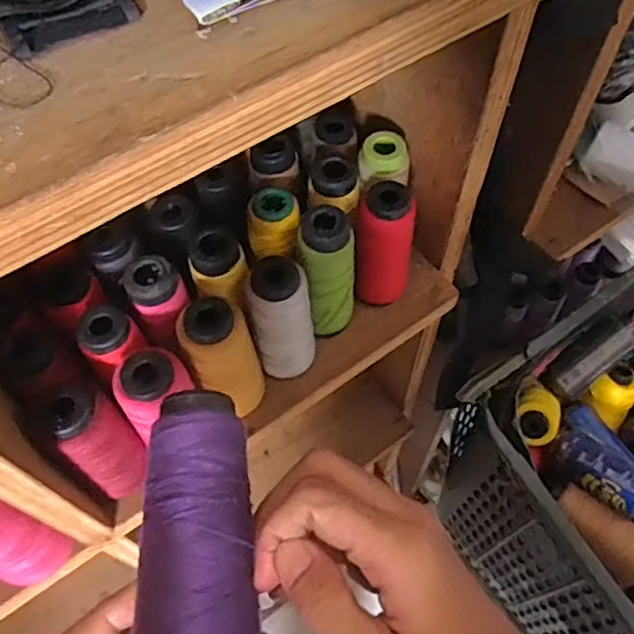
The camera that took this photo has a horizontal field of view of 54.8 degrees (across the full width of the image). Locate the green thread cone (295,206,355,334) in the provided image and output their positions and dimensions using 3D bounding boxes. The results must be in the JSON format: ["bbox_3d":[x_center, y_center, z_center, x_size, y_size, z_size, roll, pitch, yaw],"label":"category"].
[{"bbox_3d":[0.006,-0.027,0.436,0.039,0.107,0.039,0,59,0],"label":"green thread cone"}]

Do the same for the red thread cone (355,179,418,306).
[{"bbox_3d":[0.051,-0.053,0.452,0.044,0.099,0.041,6,60,4],"label":"red thread cone"}]

